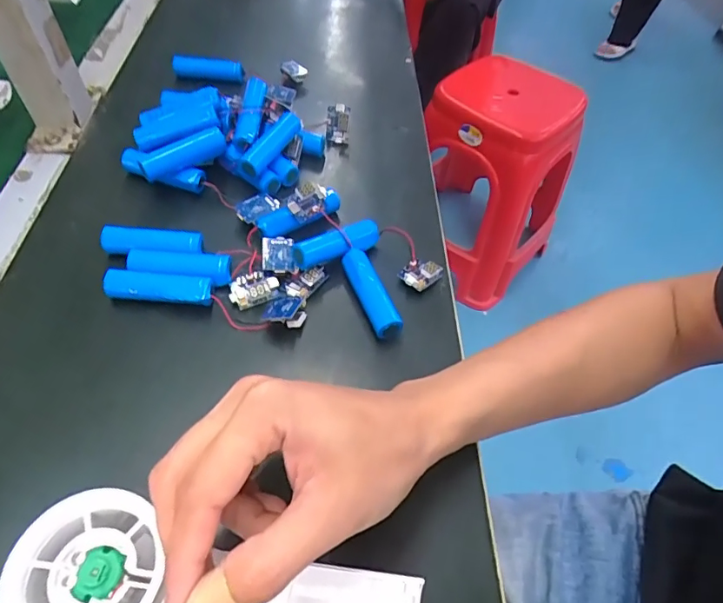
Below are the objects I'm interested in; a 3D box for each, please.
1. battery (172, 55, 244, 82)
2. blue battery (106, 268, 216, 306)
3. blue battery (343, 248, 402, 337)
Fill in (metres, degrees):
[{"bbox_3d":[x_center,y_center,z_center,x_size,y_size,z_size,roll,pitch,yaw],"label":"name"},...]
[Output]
[{"bbox_3d":[-0.153,-0.230,0.491,0.069,0.022,0.014,3,52,-3],"label":"battery"},{"bbox_3d":[-0.131,-0.007,0.323,0.068,0.017,0.019,6,52,-1],"label":"blue battery"},{"bbox_3d":[0.006,-0.004,0.332,0.017,0.020,0.067,-16,56,-17],"label":"blue battery"}]

